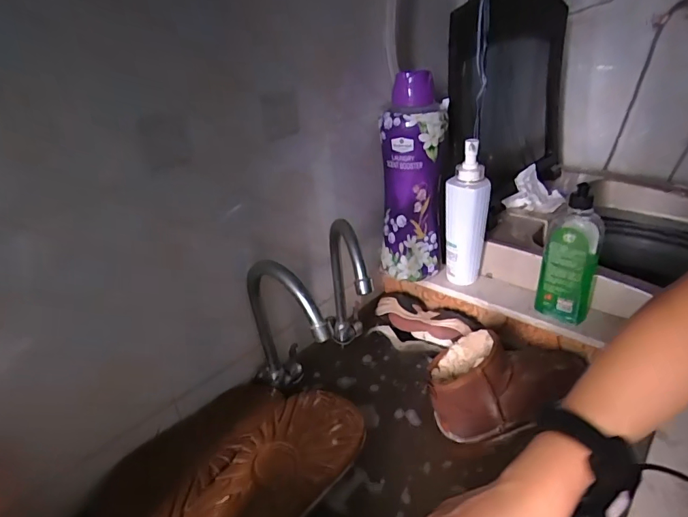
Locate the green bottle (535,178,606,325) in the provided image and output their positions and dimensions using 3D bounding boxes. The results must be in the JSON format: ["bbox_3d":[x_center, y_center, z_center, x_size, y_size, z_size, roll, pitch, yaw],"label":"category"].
[{"bbox_3d":[0.335,-0.004,0.663,0.075,0.196,0.052,10,30,25],"label":"green bottle"}]

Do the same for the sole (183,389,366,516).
[{"bbox_3d":[-0.079,0.246,0.532,0.116,0.026,0.263,16,33,34],"label":"sole"}]

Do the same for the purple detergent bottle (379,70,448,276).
[{"bbox_3d":[0.118,-0.134,0.771,0.101,0.332,0.078,5,28,16],"label":"purple detergent bottle"}]

